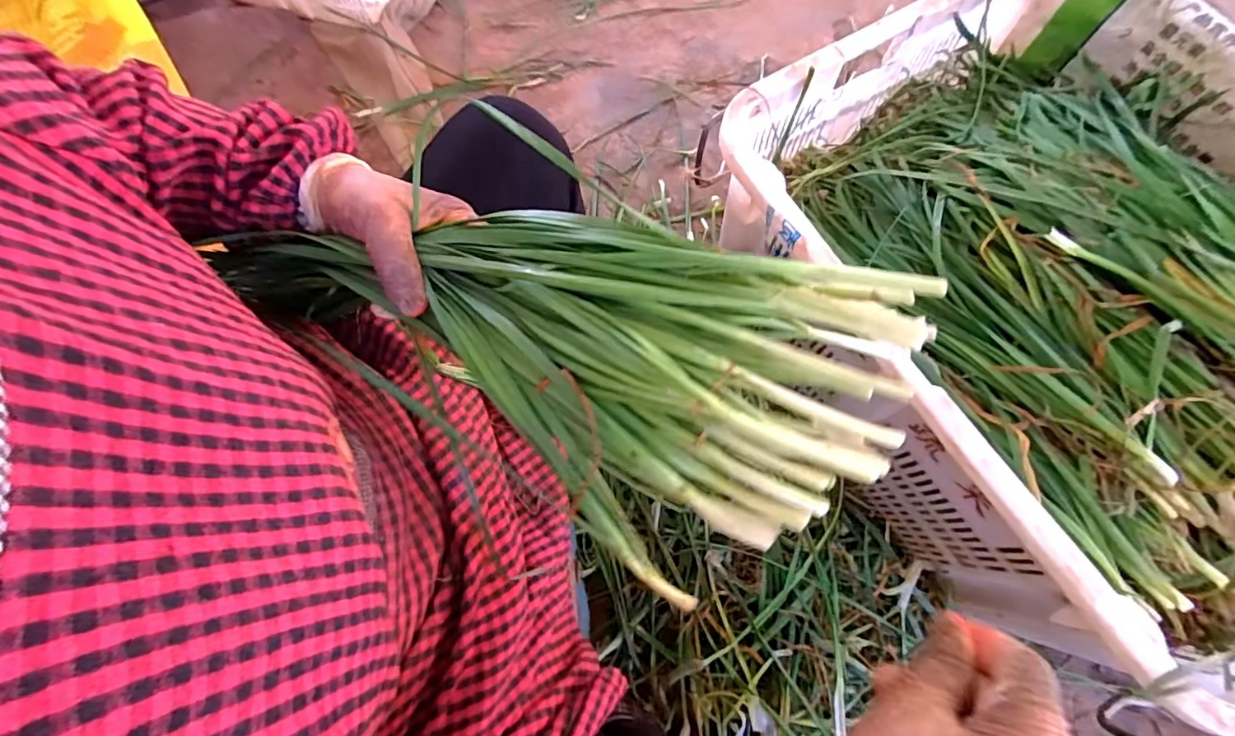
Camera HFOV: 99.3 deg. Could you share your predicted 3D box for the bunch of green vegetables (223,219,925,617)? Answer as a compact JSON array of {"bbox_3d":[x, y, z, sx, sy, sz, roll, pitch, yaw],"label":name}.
[{"bbox_3d":[-0.062,-0.003,0.296,0.396,0.081,0.161,15,72,16],"label":"bunch of green vegetables"}]

